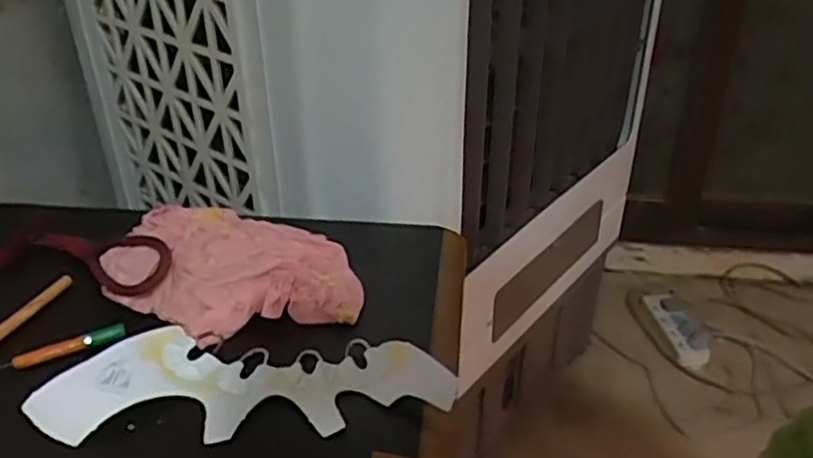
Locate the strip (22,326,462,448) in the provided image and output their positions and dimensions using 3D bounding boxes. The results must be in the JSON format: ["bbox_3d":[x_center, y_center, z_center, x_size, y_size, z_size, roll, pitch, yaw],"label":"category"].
[{"bbox_3d":[-0.091,0.086,0.419,0.231,0.032,0.068,-2,33,-2],"label":"strip"}]

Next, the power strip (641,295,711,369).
[{"bbox_3d":[0.538,0.194,1.405,0.072,0.029,0.174,-10,53,-19],"label":"power strip"}]

